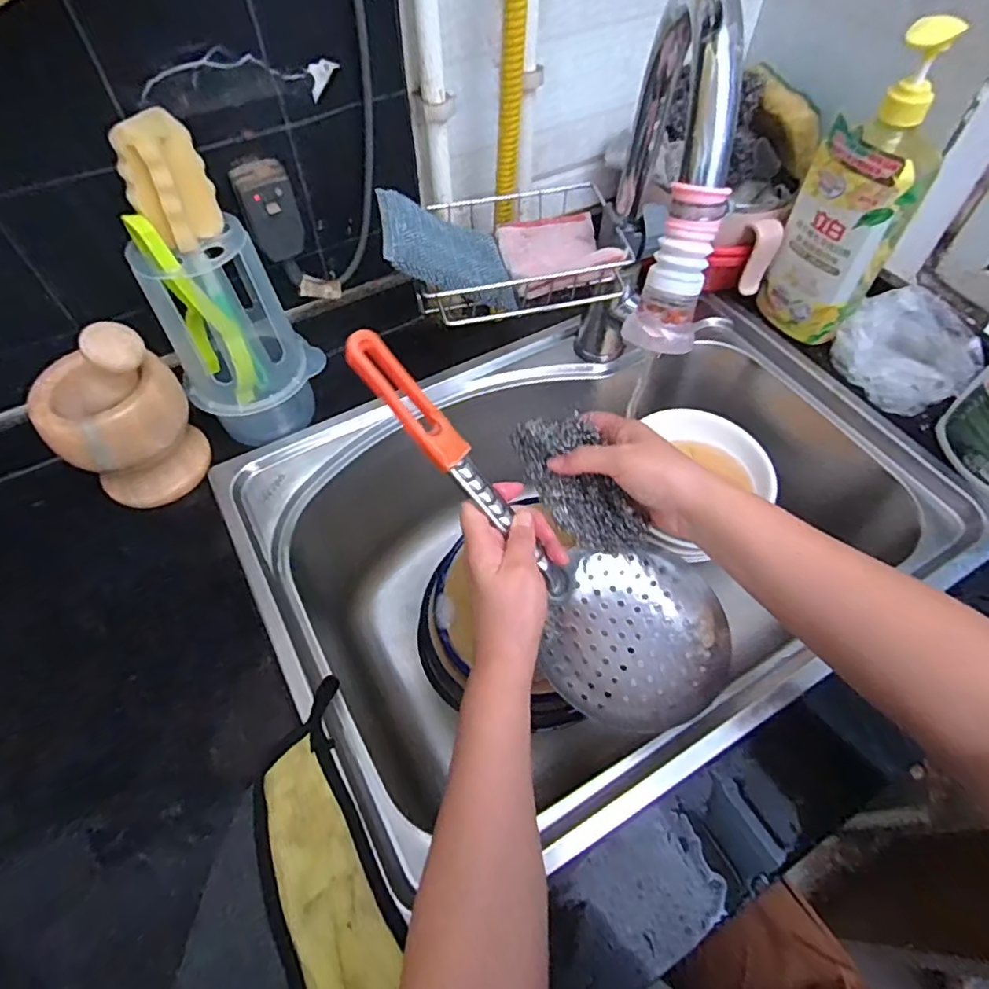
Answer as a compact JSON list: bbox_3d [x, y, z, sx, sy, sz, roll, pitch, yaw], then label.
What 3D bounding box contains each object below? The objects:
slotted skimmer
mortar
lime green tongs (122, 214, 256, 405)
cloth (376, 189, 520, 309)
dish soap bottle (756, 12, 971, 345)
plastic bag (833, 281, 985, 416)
[{"bbox_3d":[0.025,0.024,0.414,0.336,0.065,0.137,46,64,-9],"label":"slotted skimmer"},{"bbox_3d":[-0.307,-0.057,0.493,0.102,0.113,0.091,-36,63,-21],"label":"mortar"},{"bbox_3d":[-0.227,-0.139,0.460,0.035,0.152,0.041,-31,61,-18],"label":"lime green tongs"},{"bbox_3d":[-0.038,-0.196,0.468,0.115,0.012,0.087,5,59,-37],"label":"cloth"},{"bbox_3d":[0.330,-0.264,0.533,0.098,0.254,0.063,29,61,19],"label":"dish soap bottle"},{"bbox_3d":[0.402,-0.145,0.573,0.088,0.055,0.114,-24,59,-14],"label":"plastic bag"}]

